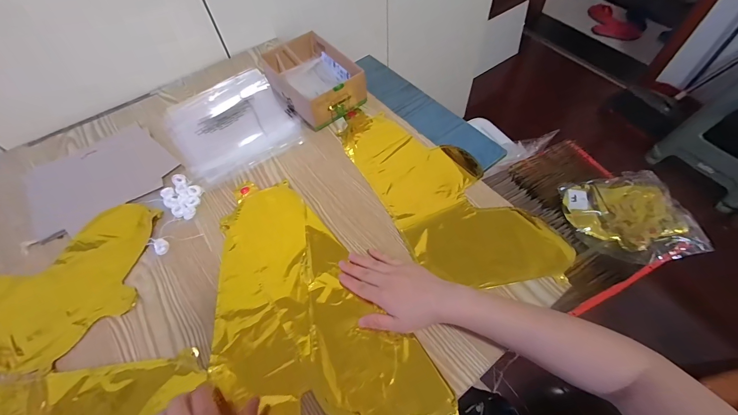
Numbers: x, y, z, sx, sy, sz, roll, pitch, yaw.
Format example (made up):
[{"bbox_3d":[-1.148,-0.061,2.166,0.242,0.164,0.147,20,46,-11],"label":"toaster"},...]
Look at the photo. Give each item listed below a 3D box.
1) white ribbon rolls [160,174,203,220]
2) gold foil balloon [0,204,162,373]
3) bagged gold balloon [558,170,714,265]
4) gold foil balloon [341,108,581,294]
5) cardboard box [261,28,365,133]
[{"bbox_3d":[-0.306,-0.017,0.537,0.084,0.009,0.057,30,64,21],"label":"white ribbon rolls"},{"bbox_3d":[-0.520,0.116,0.471,0.386,0.018,0.224,-6,57,0],"label":"gold foil balloon"},{"bbox_3d":[0.560,0.017,0.708,0.217,0.022,0.217,-6,55,8],"label":"bagged gold balloon"},{"bbox_3d":[0.104,-0.037,0.520,0.185,0.006,0.402,-30,60,-15],"label":"gold foil balloon"},{"bbox_3d":[-0.102,-0.239,0.620,0.121,0.070,0.179,-32,61,-16],"label":"cardboard box"}]

